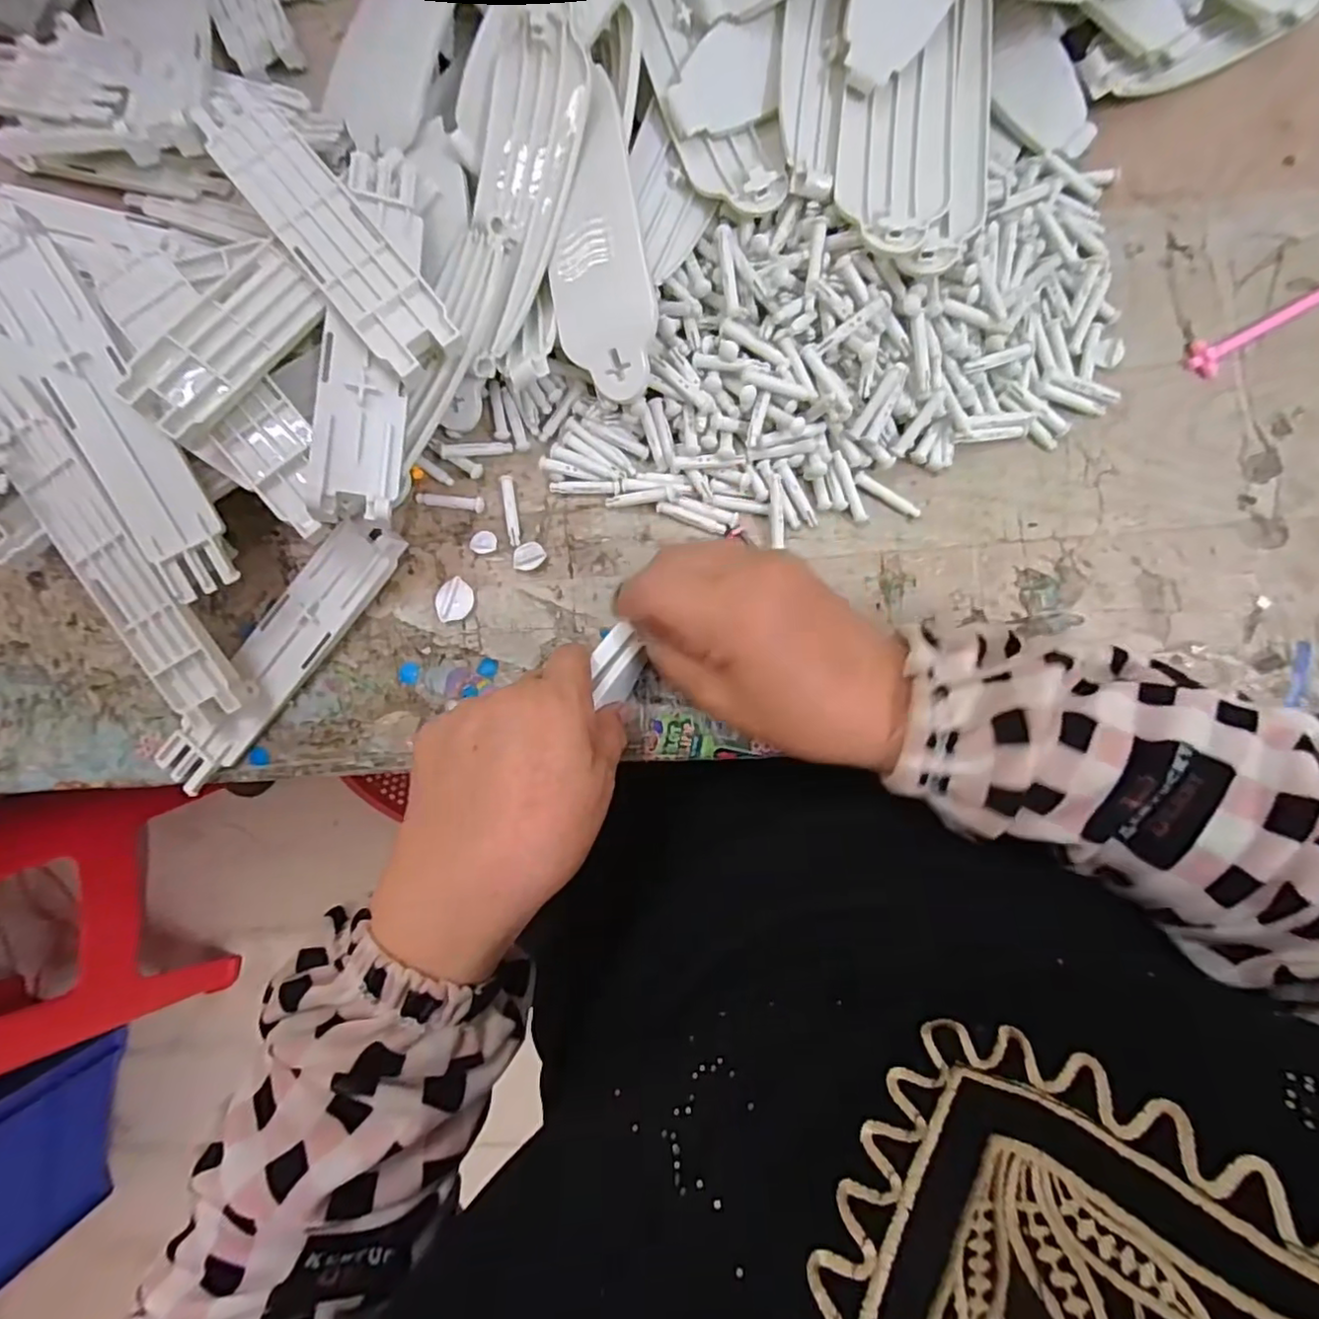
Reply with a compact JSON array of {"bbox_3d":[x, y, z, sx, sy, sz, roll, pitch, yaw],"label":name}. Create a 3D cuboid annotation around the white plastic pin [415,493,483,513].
[{"bbox_3d":[-0.119,-0.089,0.350,0.039,0.008,0.008,7,86,5],"label":"white plastic pin"}]

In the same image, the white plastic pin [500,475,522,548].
[{"bbox_3d":[-0.083,-0.083,0.347,0.007,0.008,0.040,-9,85,4],"label":"white plastic pin"}]

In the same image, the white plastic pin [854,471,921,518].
[{"bbox_3d":[0.121,-0.087,0.330,0.039,0.004,0.007,34,111,1],"label":"white plastic pin"}]

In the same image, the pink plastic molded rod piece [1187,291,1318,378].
[{"bbox_3d":[0.308,-0.171,0.315,0.085,0.006,0.019,-30,84,1],"label":"pink plastic molded rod piece"}]

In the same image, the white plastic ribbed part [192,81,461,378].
[{"bbox_3d":[-0.162,-0.209,0.295,0.039,0.012,0.183,-39,85,1],"label":"white plastic ribbed part"}]

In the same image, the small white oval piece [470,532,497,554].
[{"bbox_3d":[-0.098,-0.066,0.349,0.014,0.004,0.013,15,86,6],"label":"small white oval piece"}]

